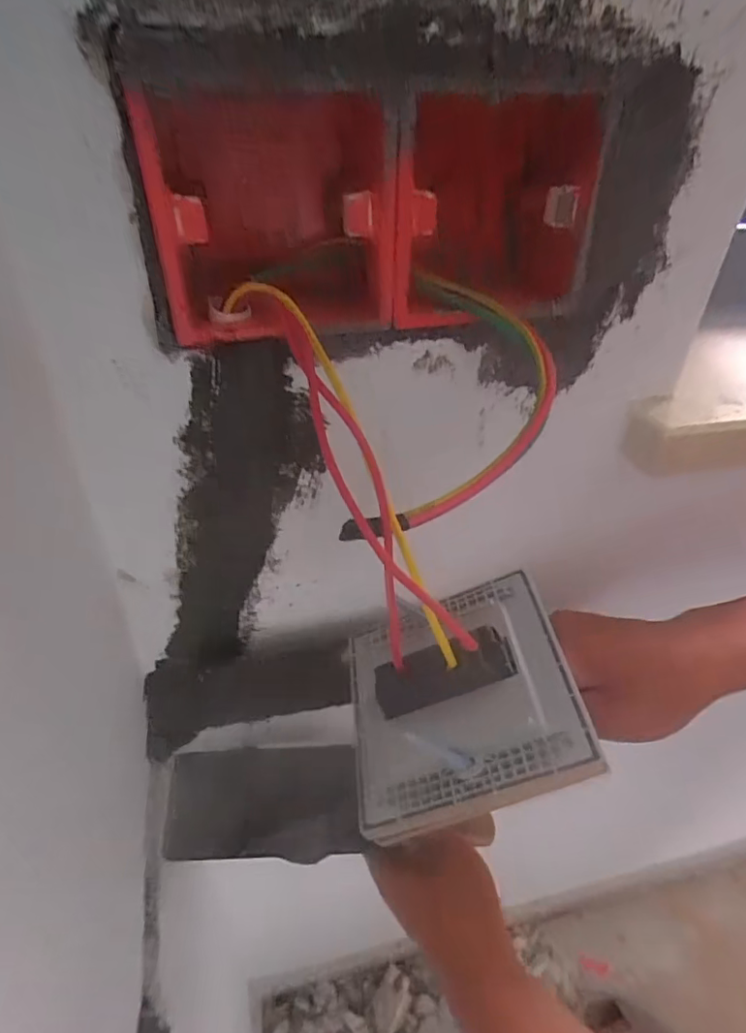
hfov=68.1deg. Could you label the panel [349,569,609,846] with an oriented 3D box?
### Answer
[{"bbox_3d":[0.028,0.064,0.205,0.082,0.021,0.083,-24,45,13],"label":"panel"}]

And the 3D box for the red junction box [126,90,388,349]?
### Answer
[{"bbox_3d":[-0.038,-0.120,0.218,0.084,0.077,0.056,-1,38,-7],"label":"red junction box"}]

